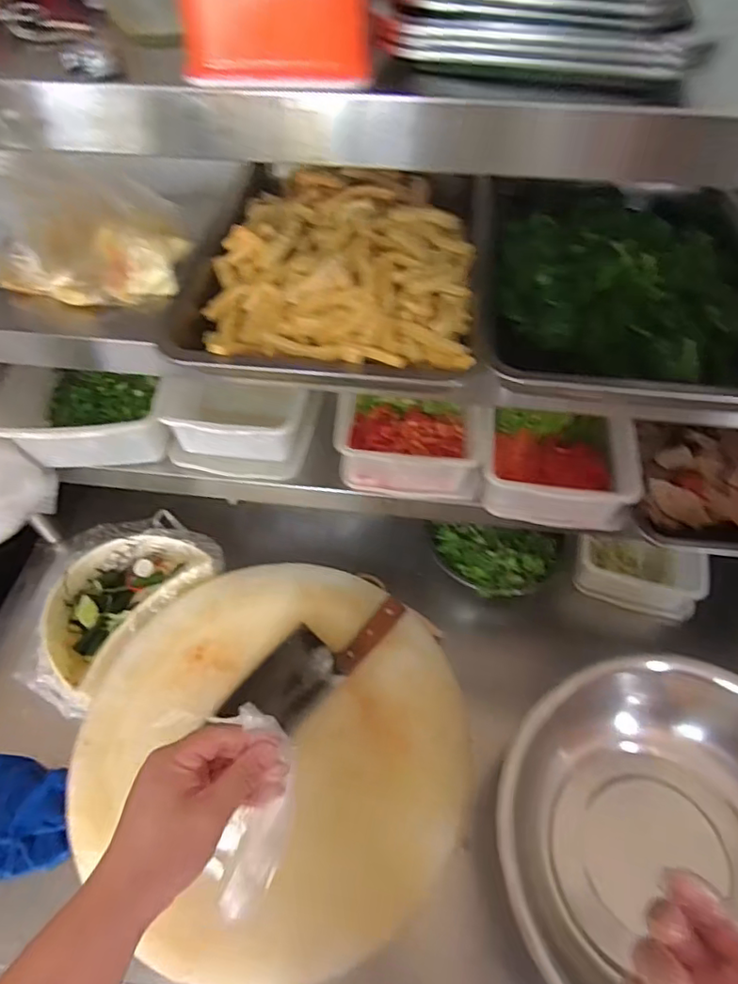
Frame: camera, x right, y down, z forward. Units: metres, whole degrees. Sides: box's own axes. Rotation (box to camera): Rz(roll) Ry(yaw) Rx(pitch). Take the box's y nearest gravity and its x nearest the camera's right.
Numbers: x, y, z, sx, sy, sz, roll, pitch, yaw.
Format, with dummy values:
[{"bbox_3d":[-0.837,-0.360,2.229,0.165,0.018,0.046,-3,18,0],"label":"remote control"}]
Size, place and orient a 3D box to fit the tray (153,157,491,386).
[{"bbox_3d":[-0.026,-0.250,0.577,0.284,0.058,0.376,4,54,3],"label":"tray"}]

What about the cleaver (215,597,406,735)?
[{"bbox_3d":[-0.067,0.214,0.736,0.093,0.020,0.250,38,62,25],"label":"cleaver"}]

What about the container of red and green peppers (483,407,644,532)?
[{"bbox_3d":[0.227,-0.049,0.697,0.171,0.071,0.168,7,54,6],"label":"container of red and green peppers"}]

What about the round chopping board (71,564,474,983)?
[{"bbox_3d":[-0.112,0.309,0.693,0.451,0.051,0.452,0,53,0],"label":"round chopping board"}]

